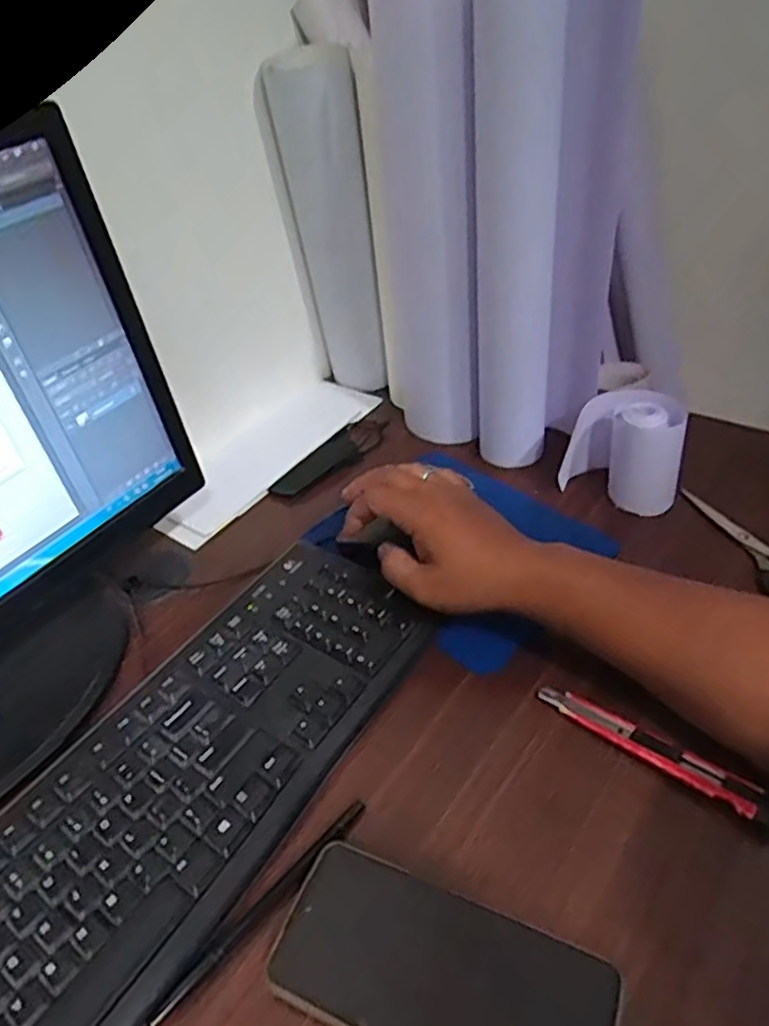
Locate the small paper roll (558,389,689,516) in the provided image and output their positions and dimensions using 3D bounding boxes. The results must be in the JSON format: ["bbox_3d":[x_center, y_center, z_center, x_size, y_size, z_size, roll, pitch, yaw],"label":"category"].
[{"bbox_3d":[0.202,-0.055,0.592,0.093,0.091,0.052,8,42,17],"label":"small paper roll"}]

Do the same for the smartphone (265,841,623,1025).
[{"bbox_3d":[0.028,0.227,0.341,0.160,0.014,0.076,13,44,22],"label":"smartphone"}]

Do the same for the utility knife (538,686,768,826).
[{"bbox_3d":[0.160,0.144,0.425,0.141,0.015,0.019,24,49,32],"label":"utility knife"}]

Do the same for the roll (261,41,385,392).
[{"bbox_3d":[-0.056,-0.266,0.689,0.083,0.310,0.056,-11,40,-6],"label":"roll"}]

